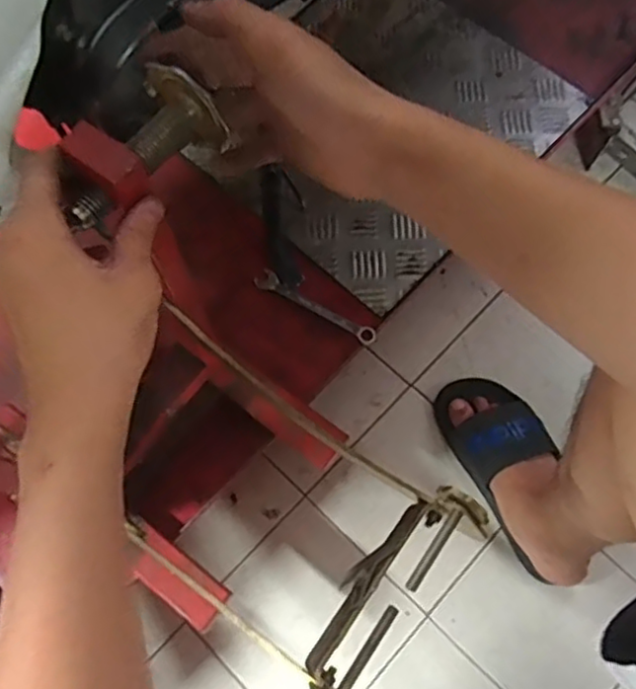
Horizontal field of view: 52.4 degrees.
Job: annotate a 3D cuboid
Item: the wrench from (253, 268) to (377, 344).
[{"bbox_3d":[-0.003,-0.042,0.700,0.149,0.014,0.021,30,73,12],"label":"wrench"}]

